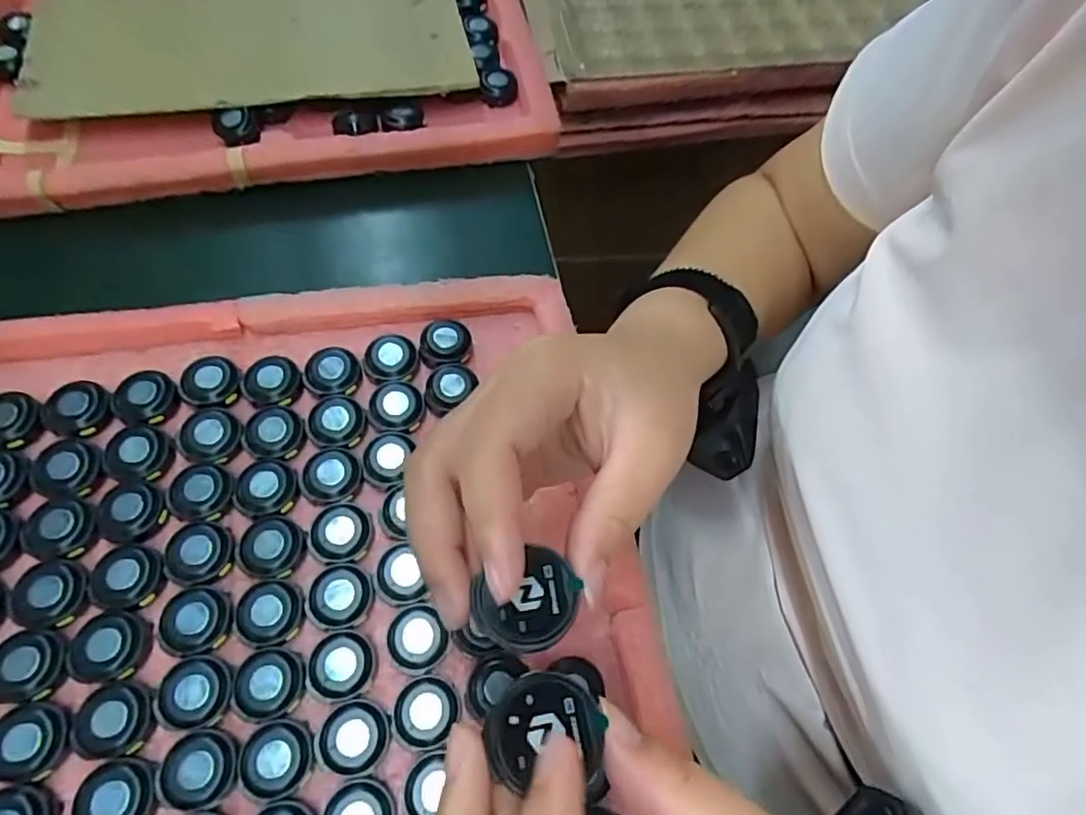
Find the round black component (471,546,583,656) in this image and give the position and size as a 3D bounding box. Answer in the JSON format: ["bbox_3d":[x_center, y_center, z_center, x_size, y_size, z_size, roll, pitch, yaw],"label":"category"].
[{"bbox_3d":[-0.004,0.056,0.177,0.031,0.004,0.026,-35,71,-18],"label":"round black component"}]

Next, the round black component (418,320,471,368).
[{"bbox_3d":[-0.057,-0.035,0.356,0.029,0.015,0.029,1,64,-2],"label":"round black component"}]

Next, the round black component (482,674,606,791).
[{"bbox_3d":[0.000,0.082,0.158,0.028,0.004,0.025,-4,65,-5],"label":"round black component"}]

